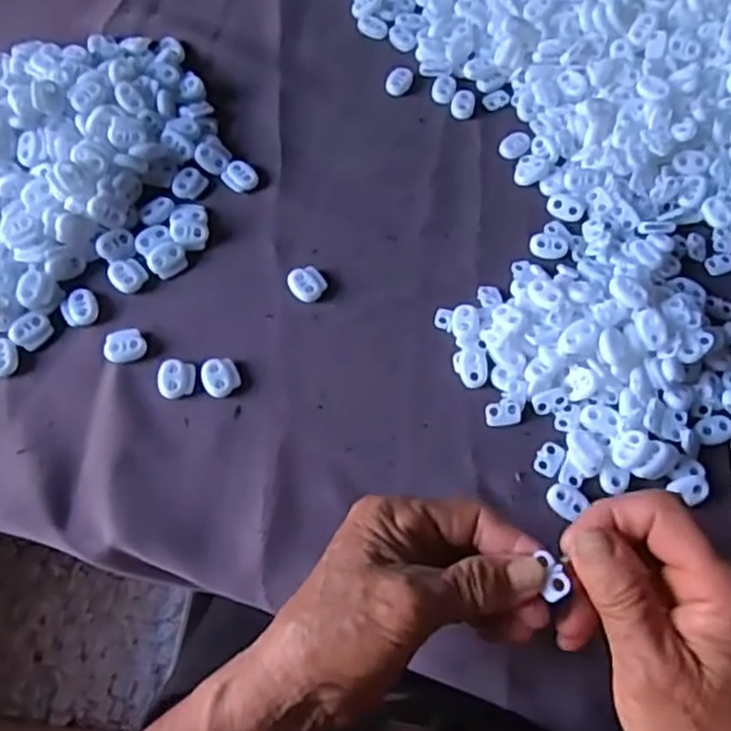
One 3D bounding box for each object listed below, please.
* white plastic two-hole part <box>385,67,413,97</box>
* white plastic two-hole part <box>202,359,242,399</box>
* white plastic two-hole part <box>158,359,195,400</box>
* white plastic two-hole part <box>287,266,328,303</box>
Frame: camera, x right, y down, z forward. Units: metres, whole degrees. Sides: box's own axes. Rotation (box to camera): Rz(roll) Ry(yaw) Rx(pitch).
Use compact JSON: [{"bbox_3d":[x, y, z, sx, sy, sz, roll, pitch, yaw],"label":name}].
[{"bbox_3d":[0.023,-0.192,0.489,0.016,0.006,0.022,18,65,6],"label":"white plastic two-hole part"},{"bbox_3d":[-0.079,0.006,0.394,0.019,0.005,0.022,-19,67,-12],"label":"white plastic two-hole part"},{"bbox_3d":[-0.102,0.007,0.392,0.019,0.005,0.022,-5,65,-5],"label":"white plastic two-hole part"},{"bbox_3d":[-0.034,-0.048,0.420,0.020,0.005,0.022,-35,71,-18],"label":"white plastic two-hole part"}]

